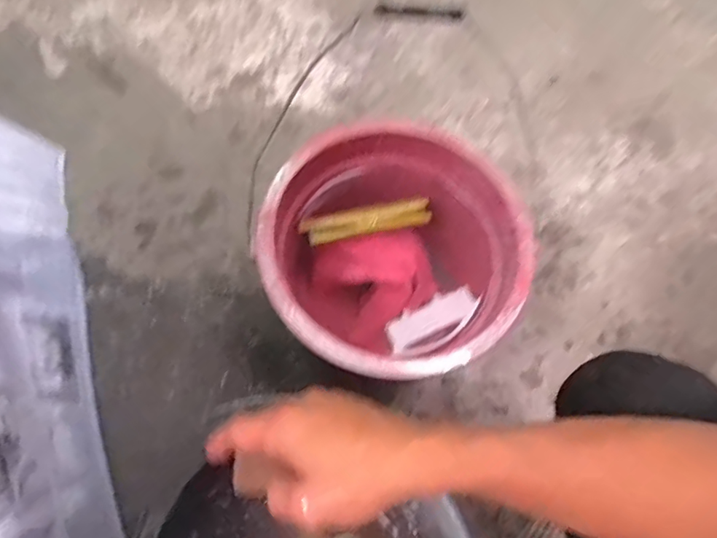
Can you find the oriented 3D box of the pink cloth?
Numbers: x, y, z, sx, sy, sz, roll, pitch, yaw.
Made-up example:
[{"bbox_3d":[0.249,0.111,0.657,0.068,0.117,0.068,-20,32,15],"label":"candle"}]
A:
[{"bbox_3d":[0.029,0.017,0.640,0.122,0.098,0.119,-35,76,-13],"label":"pink cloth"}]

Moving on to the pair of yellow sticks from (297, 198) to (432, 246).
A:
[{"bbox_3d":[0.009,-0.056,0.594,0.149,0.017,0.032,-12,72,-7],"label":"pair of yellow sticks"}]

